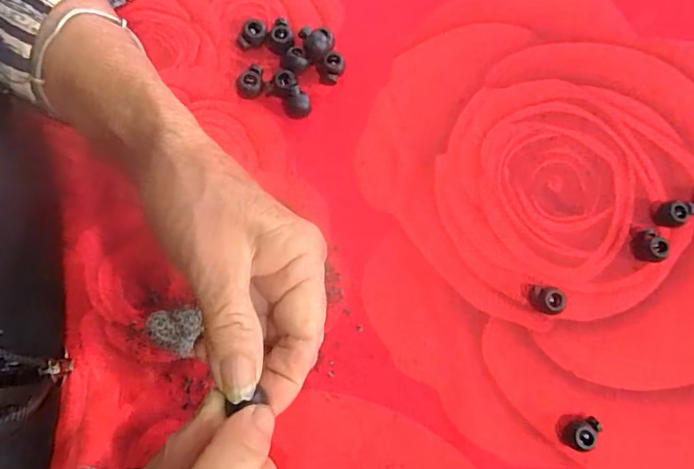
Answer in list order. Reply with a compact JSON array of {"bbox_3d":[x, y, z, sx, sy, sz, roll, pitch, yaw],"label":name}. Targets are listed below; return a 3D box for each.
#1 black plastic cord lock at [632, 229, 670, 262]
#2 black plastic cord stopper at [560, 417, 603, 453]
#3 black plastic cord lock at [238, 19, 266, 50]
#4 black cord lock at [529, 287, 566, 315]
[{"bbox_3d":[0.173,0.008,0.278,0.017,0.012,0.014,39,81,6],"label":"black plastic cord lock"},{"bbox_3d":[0.121,0.103,0.254,0.015,0.012,0.019,28,80,4],"label":"black plastic cord stopper"},{"bbox_3d":[-0.057,-0.121,0.297,0.013,0.010,0.017,29,80,4],"label":"black plastic cord lock"},{"bbox_3d":[0.111,0.037,0.272,0.017,0.011,0.015,8,79,0],"label":"black cord lock"}]

